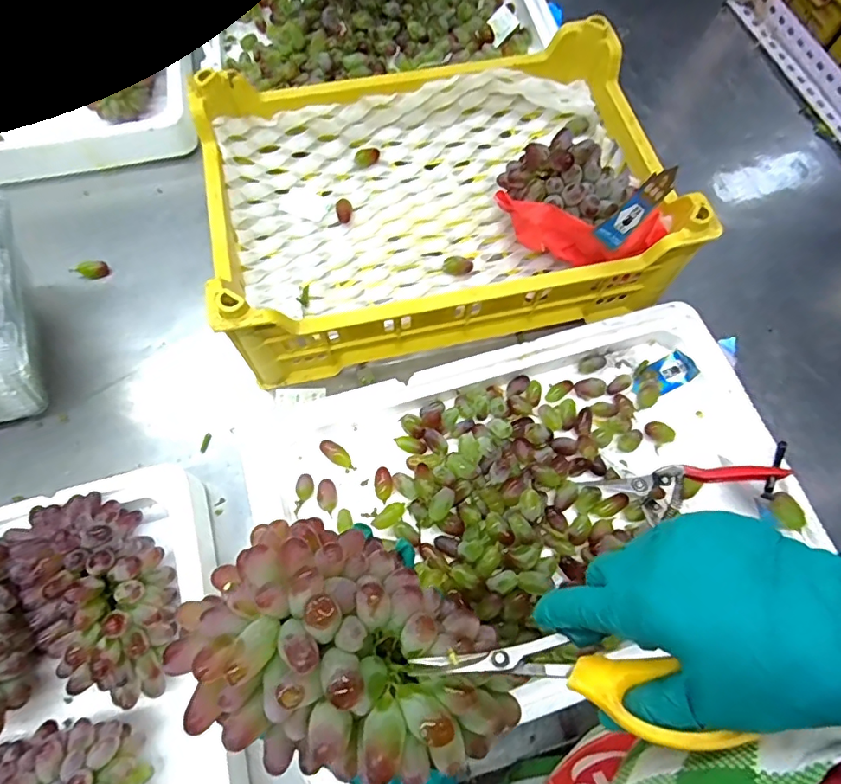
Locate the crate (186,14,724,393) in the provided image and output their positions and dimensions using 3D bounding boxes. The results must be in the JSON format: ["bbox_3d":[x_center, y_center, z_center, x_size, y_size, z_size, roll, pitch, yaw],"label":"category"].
[{"bbox_3d":[0.018,-0.209,0.533,0.452,0.133,0.307,-12,69,-6],"label":"crate"}]

